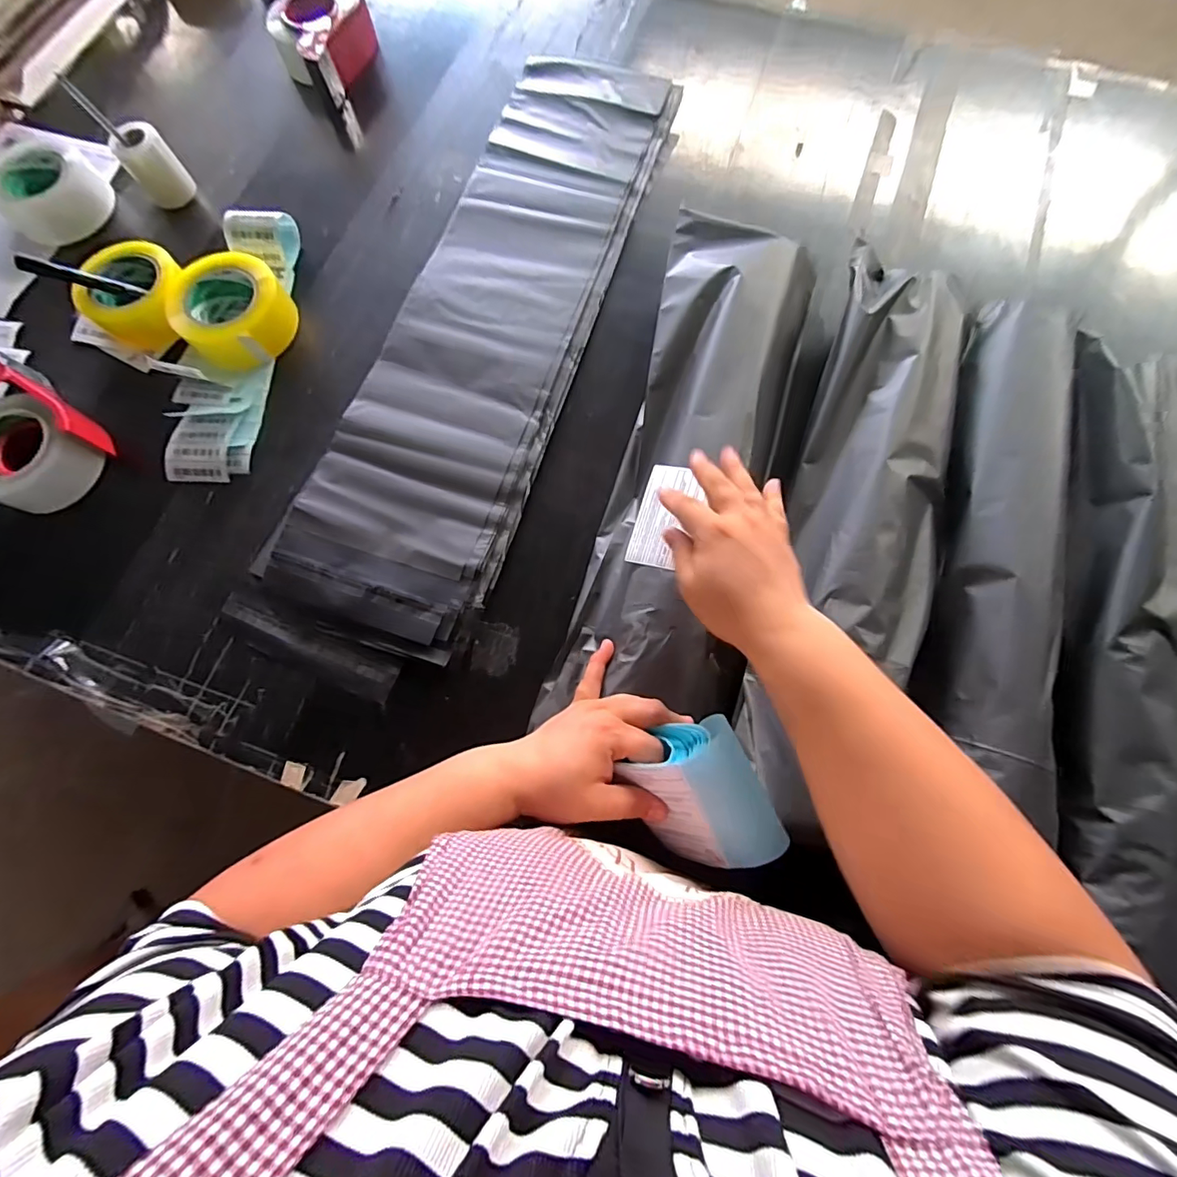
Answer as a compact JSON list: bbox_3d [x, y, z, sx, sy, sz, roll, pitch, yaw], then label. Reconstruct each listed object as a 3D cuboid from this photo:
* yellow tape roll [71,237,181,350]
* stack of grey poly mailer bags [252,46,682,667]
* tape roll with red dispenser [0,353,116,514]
[{"bbox_3d":[-0.531,-0.349,0.605,0.113,0.051,0.113,0,75,0],"label":"yellow tape roll"},{"bbox_3d":[-0.105,-0.343,0.612,0.233,0.021,0.833,18,76,5],"label":"stack of grey poly mailer bags"},{"bbox_3d":[-0.616,-0.162,0.551,0.144,0.061,0.123,35,78,9],"label":"tape roll with red dispenser"}]

